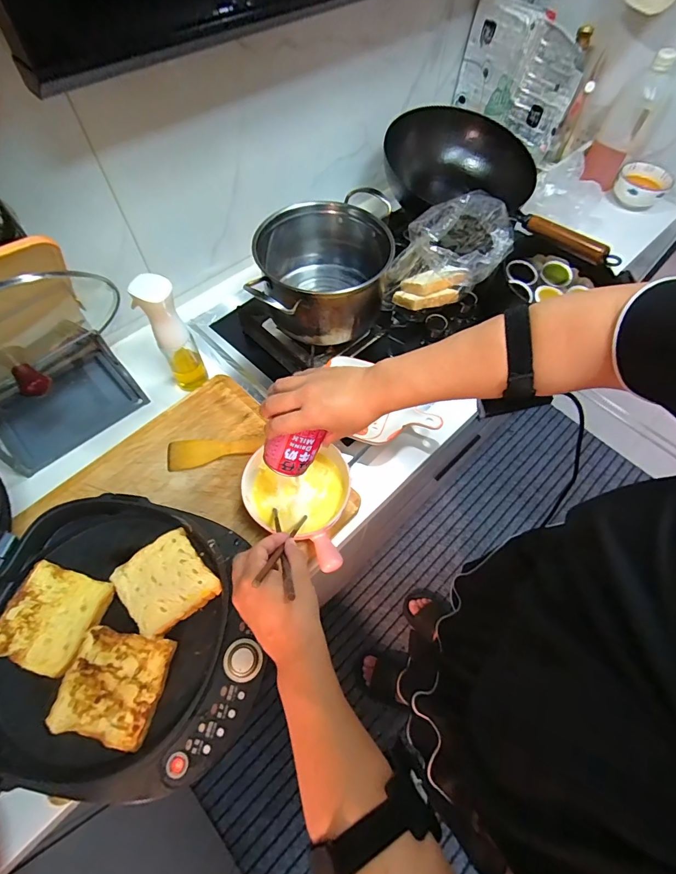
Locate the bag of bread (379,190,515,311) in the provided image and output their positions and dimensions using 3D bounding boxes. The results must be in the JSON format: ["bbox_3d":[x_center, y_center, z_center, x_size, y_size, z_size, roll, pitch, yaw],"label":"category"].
[{"bbox_3d":[0.209,-0.336,0.735,0.177,0.204,0.216,29,69,14],"label":"bag of bread"}]

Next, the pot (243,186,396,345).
[{"bbox_3d":[-0.020,-0.284,0.691,0.241,0.148,0.221,-17,66,-6],"label":"pot"}]

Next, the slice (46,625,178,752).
[{"bbox_3d":[-0.244,0.268,0.433,0.104,0.015,0.099,12,66,7],"label":"slice"}]

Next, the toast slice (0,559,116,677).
[{"bbox_3d":[-0.338,0.210,0.466,0.108,0.019,0.102,15,67,8],"label":"toast slice"}]

